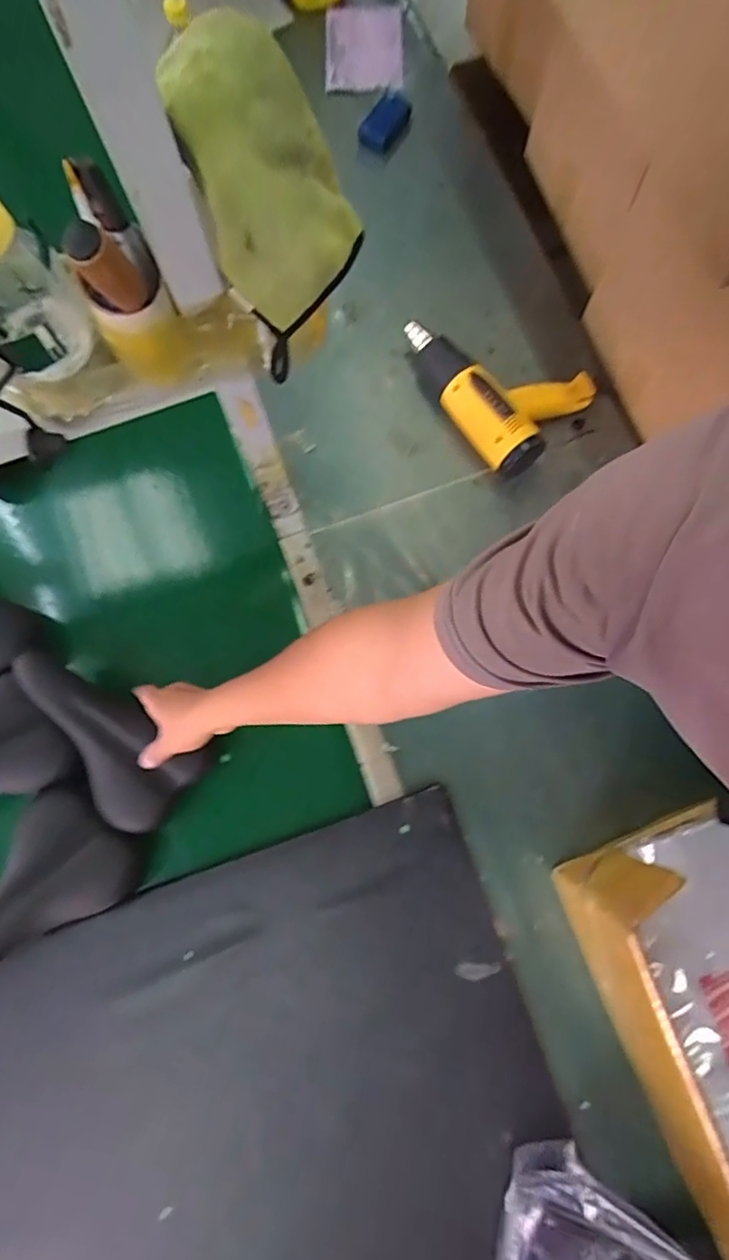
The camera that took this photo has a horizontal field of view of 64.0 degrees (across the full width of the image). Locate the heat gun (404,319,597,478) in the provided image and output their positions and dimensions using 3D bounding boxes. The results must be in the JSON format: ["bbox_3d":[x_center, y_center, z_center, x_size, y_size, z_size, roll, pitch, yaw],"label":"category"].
[{"bbox_3d":[0.186,-0.369,0.837,0.201,0.063,0.263,-42,80,-9],"label":"heat gun"}]

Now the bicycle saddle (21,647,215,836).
[{"bbox_3d":[-0.312,0.118,0.723,0.137,0.064,0.243,-42,95,-9],"label":"bicycle saddle"}]

